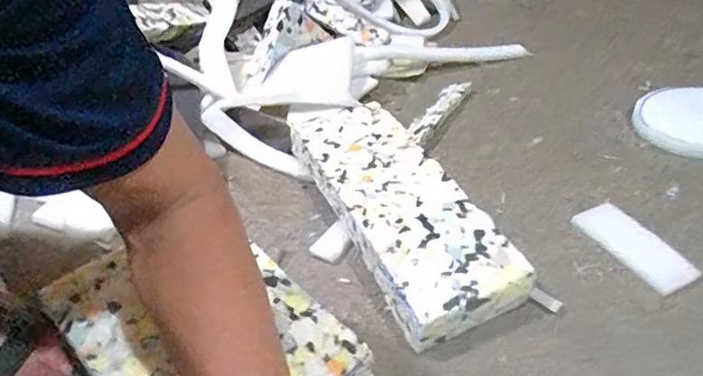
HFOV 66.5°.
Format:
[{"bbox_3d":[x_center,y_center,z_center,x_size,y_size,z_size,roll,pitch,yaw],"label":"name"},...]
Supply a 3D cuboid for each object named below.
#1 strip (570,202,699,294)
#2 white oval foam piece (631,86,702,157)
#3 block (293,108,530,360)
[{"bbox_3d":[0.273,0.056,0.522,0.054,0.010,0.110,-22,43,-22],"label":"strip"},{"bbox_3d":[0.442,-0.086,0.674,0.147,0.028,0.164,23,46,28],"label":"white oval foam piece"},{"bbox_3d":[0.039,0.013,0.556,0.112,0.055,0.317,-18,42,-18],"label":"block"}]

